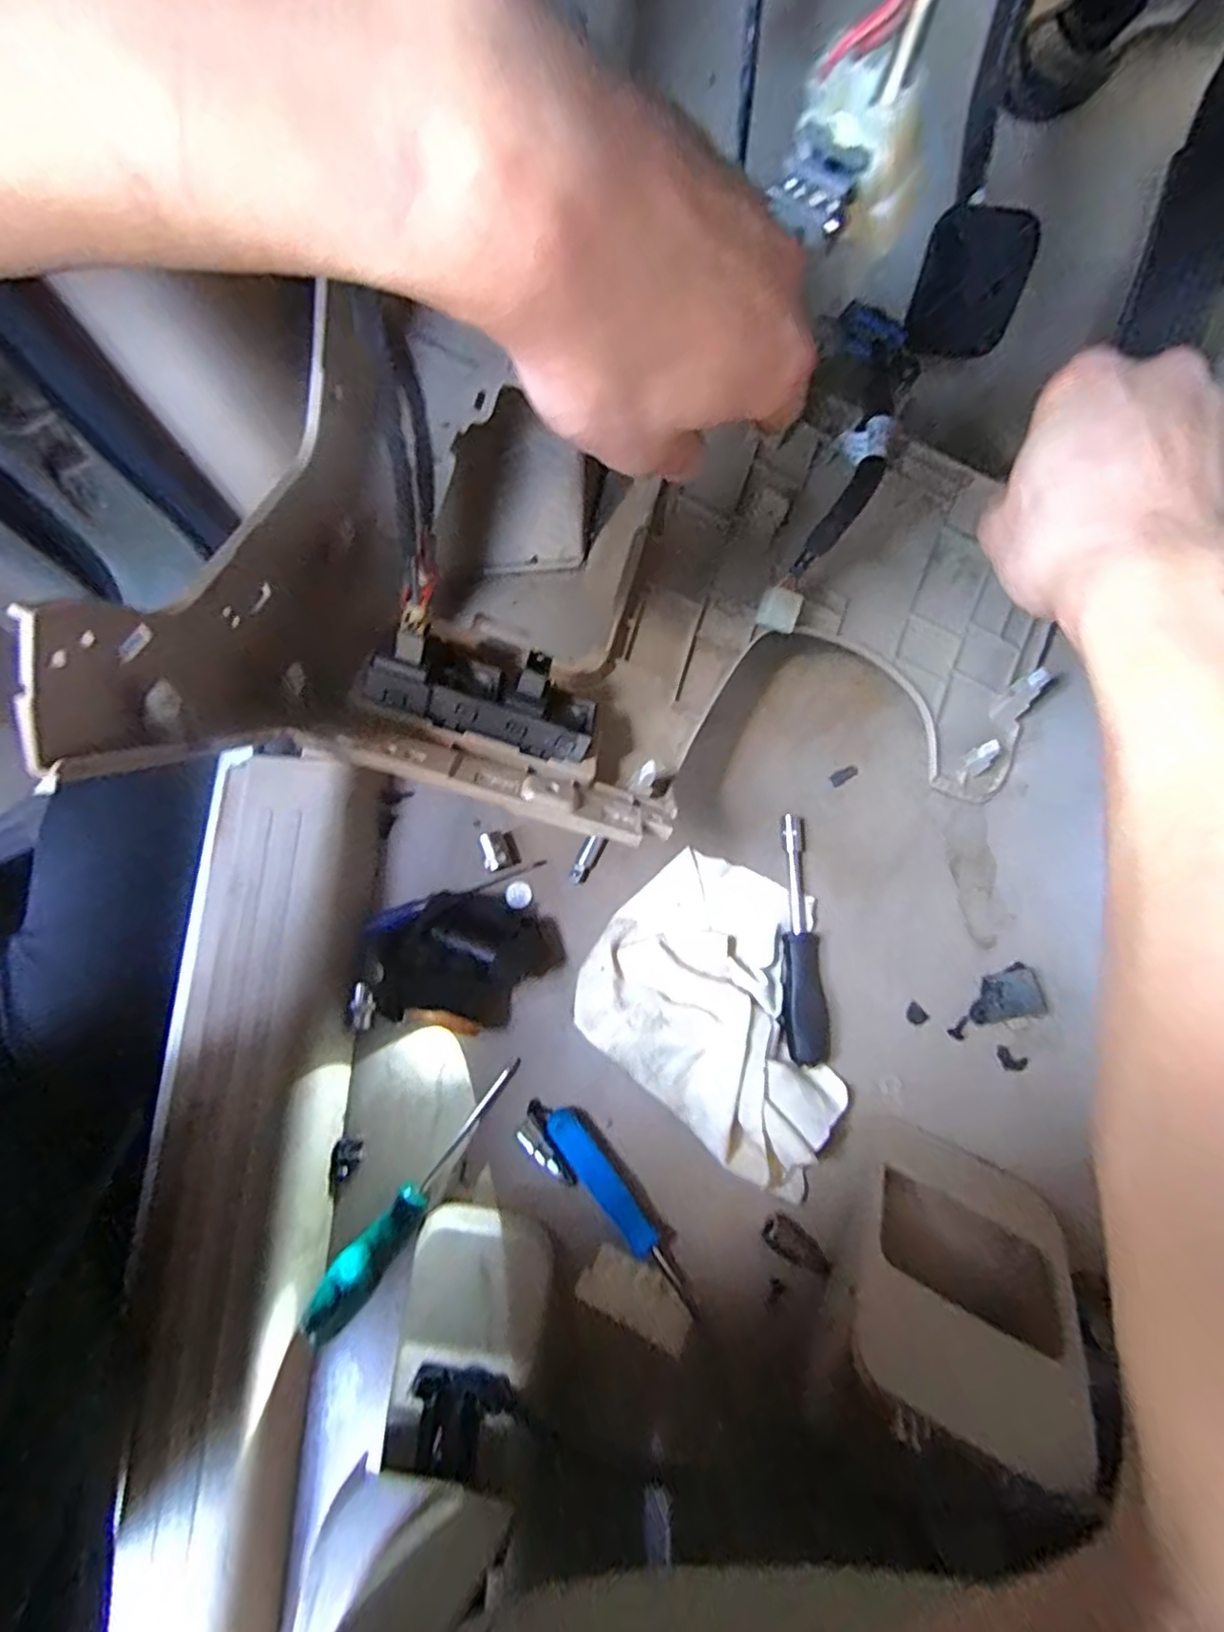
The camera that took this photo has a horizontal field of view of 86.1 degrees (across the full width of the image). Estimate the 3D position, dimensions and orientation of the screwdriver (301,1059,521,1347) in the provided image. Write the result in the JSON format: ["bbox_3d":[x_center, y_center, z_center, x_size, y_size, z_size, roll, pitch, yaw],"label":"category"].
[{"bbox_3d":[-0.124,0.233,0.406,0.027,0.027,0.185,35,79,6],"label":"screwdriver"}]

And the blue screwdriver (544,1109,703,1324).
[{"bbox_3d":[0.004,0.246,0.410,0.020,0.021,0.136,-35,81,-8],"label":"blue screwdriver"}]

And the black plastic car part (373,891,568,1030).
[{"bbox_3d":[-0.098,0.092,0.426,0.119,0.044,0.083,12,78,1],"label":"black plastic car part"}]

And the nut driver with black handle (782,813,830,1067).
[{"bbox_3d":[0.125,0.080,0.436,0.030,0.020,0.159,-2,78,-2],"label":"nut driver with black handle"}]

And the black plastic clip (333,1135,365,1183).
[{"bbox_3d":[-0.171,0.223,0.423,0.018,0.008,0.030,1,78,-1],"label":"black plastic clip"}]

